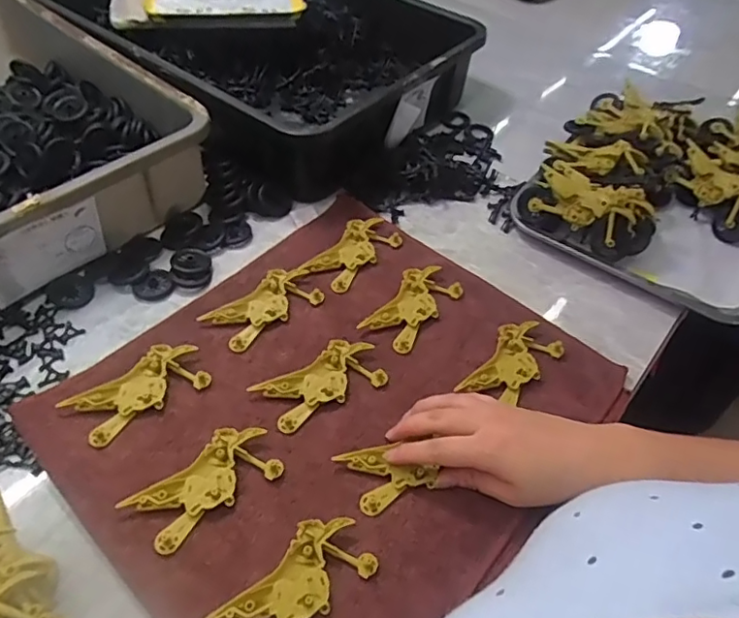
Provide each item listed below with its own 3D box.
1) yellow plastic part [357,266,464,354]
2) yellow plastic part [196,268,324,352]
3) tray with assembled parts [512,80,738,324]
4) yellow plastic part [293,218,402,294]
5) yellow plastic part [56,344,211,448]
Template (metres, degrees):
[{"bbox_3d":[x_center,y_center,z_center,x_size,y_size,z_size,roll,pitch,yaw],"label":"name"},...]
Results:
[{"bbox_3d":[0.039,-0.003,0.522,0.051,0.017,0.099,34,54,21],"label":"yellow plastic part"},{"bbox_3d":[-0.096,-0.003,0.513,0.102,0.012,0.051,-31,59,-28],"label":"yellow plastic part"},{"bbox_3d":[0.336,-0.141,0.637,0.265,0.072,0.314,30,53,18],"label":"tray with assembled parts"},{"bbox_3d":[-0.018,-0.056,0.564,0.052,0.013,0.108,33,54,20],"label":"yellow plastic part"},{"bbox_3d":[-0.182,0.064,0.447,0.098,0.010,0.053,-33,60,-29],"label":"yellow plastic part"}]

